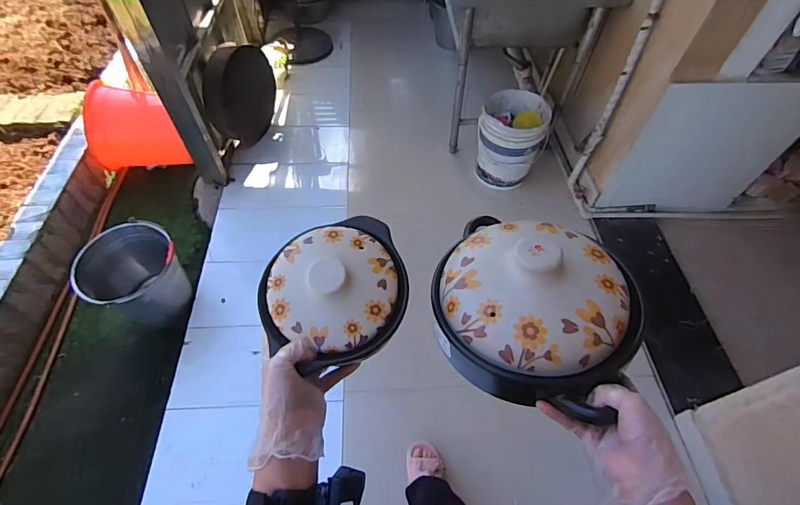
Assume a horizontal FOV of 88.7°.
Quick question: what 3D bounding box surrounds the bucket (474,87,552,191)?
[{"bbox_3d":[0.486,-0.497,1.835,0.284,0.340,0.284,1,55,-1],"label":"bucket"}]

